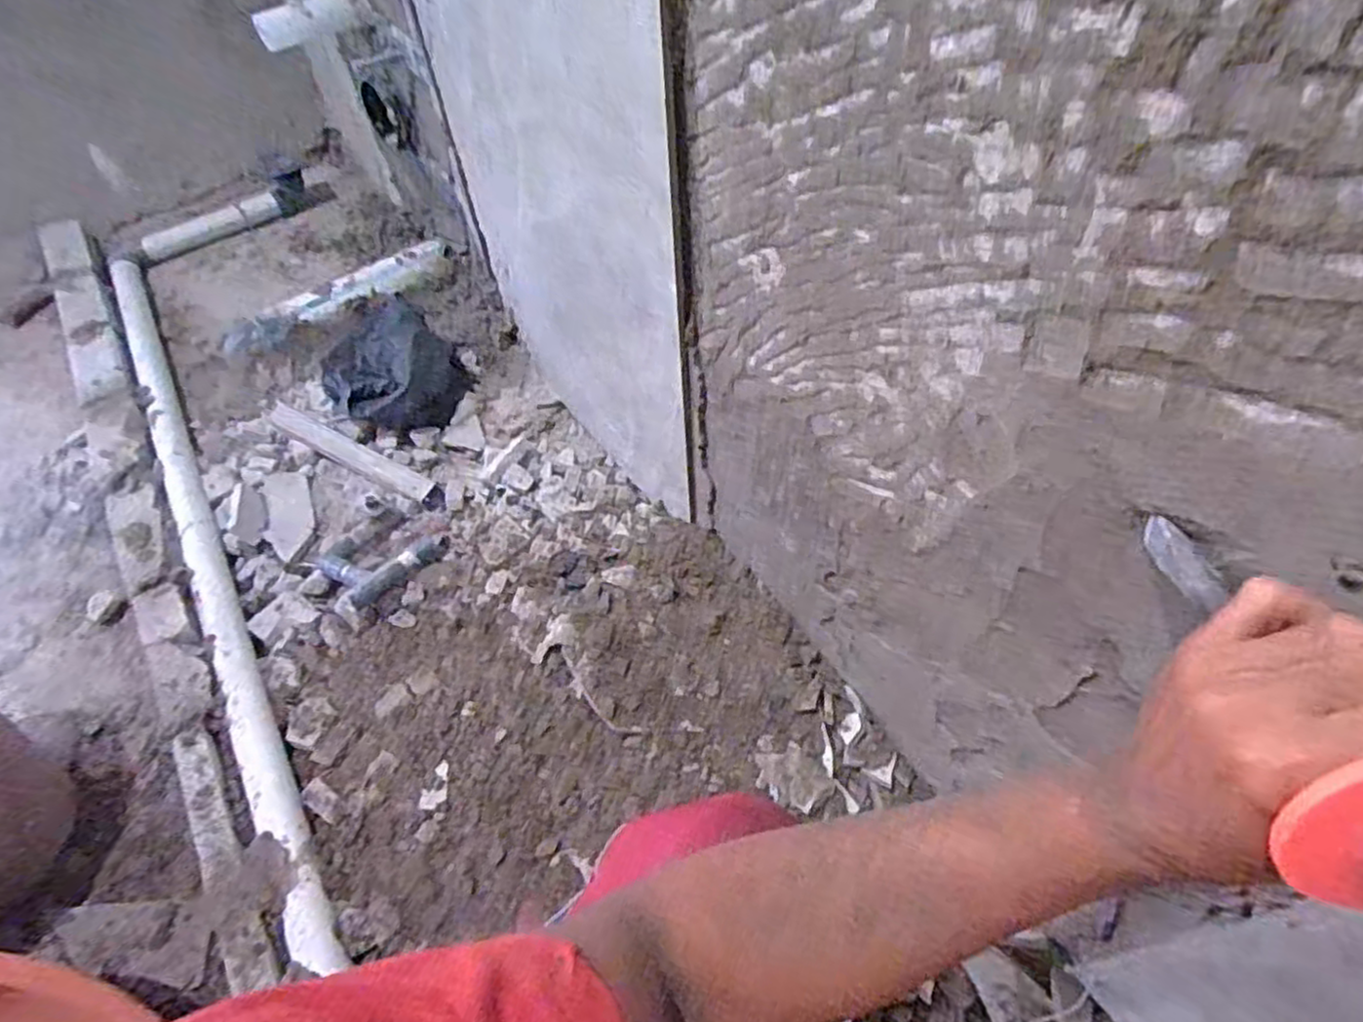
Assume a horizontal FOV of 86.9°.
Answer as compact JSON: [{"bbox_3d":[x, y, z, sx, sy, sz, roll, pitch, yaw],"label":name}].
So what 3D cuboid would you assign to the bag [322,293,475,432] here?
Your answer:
[{"bbox_3d":[-0.494,-0.253,1.196,0.205,0.096,0.304,-32,57,-19],"label":"bag"}]

